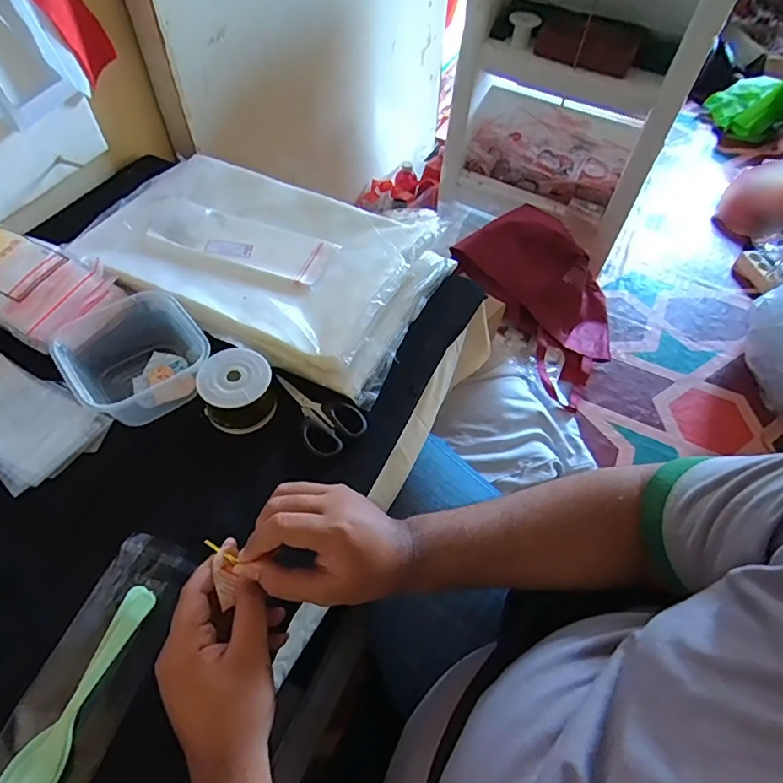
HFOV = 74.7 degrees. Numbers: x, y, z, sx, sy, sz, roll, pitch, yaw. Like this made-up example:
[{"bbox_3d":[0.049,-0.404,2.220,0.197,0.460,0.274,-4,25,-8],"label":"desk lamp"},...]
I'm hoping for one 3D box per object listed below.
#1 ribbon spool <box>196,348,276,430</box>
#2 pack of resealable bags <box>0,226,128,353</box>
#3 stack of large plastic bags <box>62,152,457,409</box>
[{"bbox_3d":[-0.148,0.002,0.496,0.068,0.056,0.067,2,55,-3],"label":"ribbon spool"},{"bbox_3d":[-0.373,-0.112,0.527,0.158,0.051,0.108,23,56,12],"label":"pack of resealable bags"},{"bbox_3d":[-0.148,-0.164,0.605,0.386,0.045,0.252,23,56,12],"label":"stack of large plastic bags"}]

